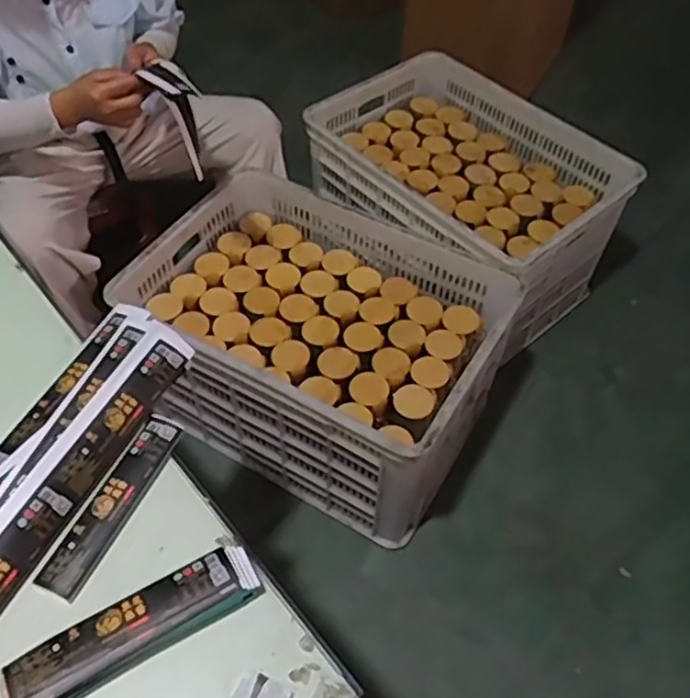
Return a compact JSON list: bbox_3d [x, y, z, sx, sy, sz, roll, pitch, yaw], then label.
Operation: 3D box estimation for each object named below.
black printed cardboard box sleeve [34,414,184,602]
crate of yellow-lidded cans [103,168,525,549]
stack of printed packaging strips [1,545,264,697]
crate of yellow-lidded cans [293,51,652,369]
[{"bbox_3d":[-0.211,0.140,0.628,0.038,0.009,0.185,19,53,13],"label":"black printed cardboard box sleeve"},{"bbox_3d":[-0.039,0.001,1.312,0.607,0.364,0.452,25,55,17],"label":"crate of yellow-lidded cans"},{"bbox_3d":[-0.168,0.227,0.552,0.202,0.028,0.050,-26,57,-21],"label":"stack of printed packaging strips"},{"bbox_3d":[0.247,-0.336,1.545,0.498,0.378,0.623,-34,60,-25],"label":"crate of yellow-lidded cans"}]

